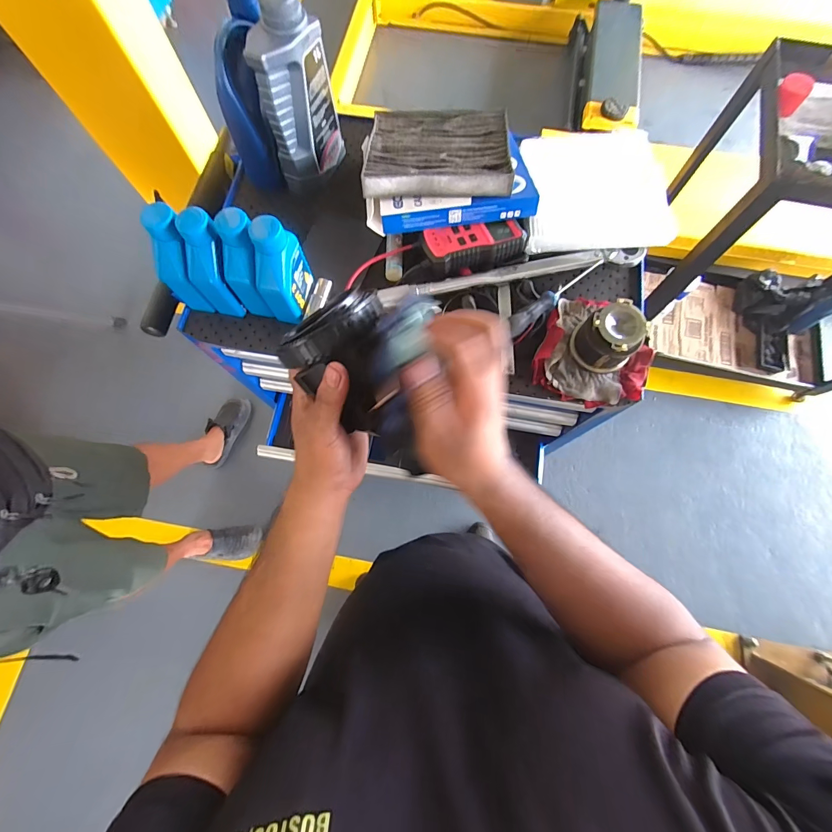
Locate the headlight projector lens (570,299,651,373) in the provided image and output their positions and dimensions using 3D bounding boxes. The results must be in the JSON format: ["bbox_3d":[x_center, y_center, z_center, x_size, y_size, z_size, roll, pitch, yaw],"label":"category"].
[{"bbox_3d":[0.247,-0.102,0.490,0.060,0.078,0.065,0,73,0],"label":"headlight projector lens"}]

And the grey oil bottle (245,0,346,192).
[{"bbox_3d":[-0.169,-0.446,0.542,0.063,0.195,0.119,25,75,8],"label":"grey oil bottle"}]

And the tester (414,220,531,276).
[{"bbox_3d":[0.084,-0.247,0.559,0.151,0.034,0.063,-11,74,-3],"label":"tester"}]

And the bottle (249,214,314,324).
[{"bbox_3d":[-0.179,-0.187,0.501,0.050,0.113,0.085,4,73,2],"label":"bottle"}]

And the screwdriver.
[{"bbox_3d":[0.194,-0.168,0.534,0.175,0.031,0.022,-39,77,-10],"label":"screwdriver"}]

